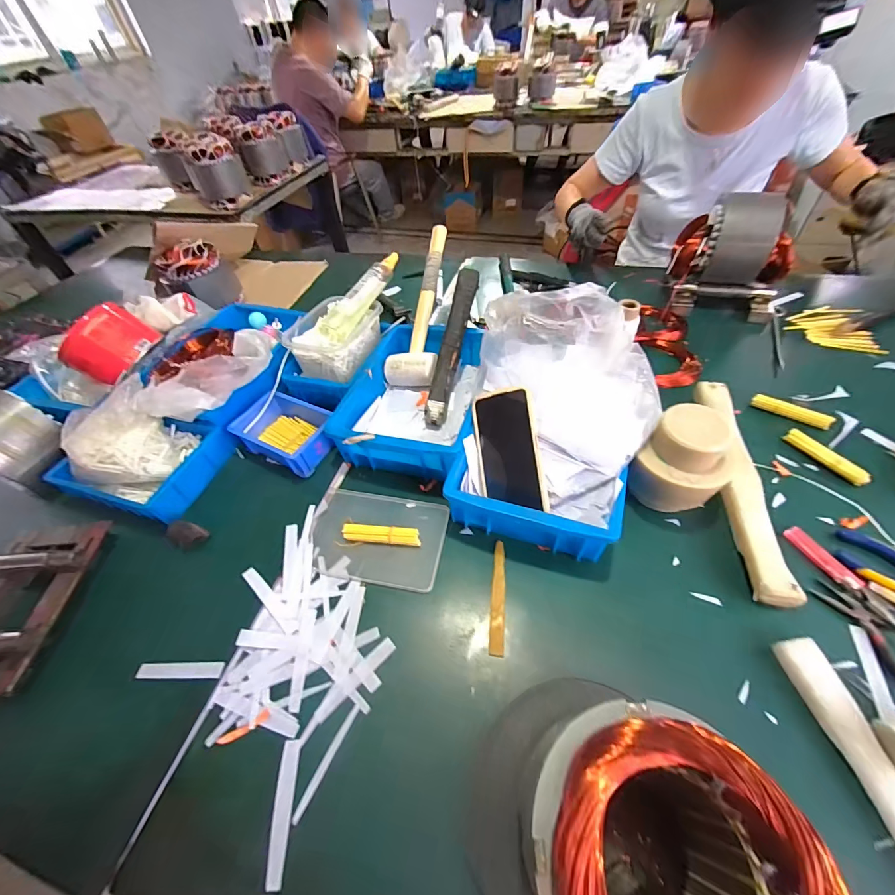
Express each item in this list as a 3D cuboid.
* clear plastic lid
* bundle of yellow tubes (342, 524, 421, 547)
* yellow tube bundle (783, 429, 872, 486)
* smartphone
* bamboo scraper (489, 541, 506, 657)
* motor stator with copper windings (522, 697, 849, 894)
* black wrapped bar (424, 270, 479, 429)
[{"bbox_3d":[-0.094,0.114,0.499,0.178,0.011,0.120,7,52,11],"label":"clear plastic lid"},{"bbox_3d":[-0.085,0.114,0.489,0.099,0.020,0.019,2,51,7],"label":"bundle of yellow tubes"},{"bbox_3d":[0.521,0.014,0.521,0.018,0.019,0.101,-25,53,-14],"label":"yellow tube bundle"},{"bbox_3d":[0.075,0.002,0.473,0.076,0.008,0.149,-11,83,29],"label":"smartphone"},{"bbox_3d":[0.060,0.173,0.445,0.017,0.005,0.129,3,51,8],"label":"bamboo scraper"},{"bbox_3d":[0.129,0.264,0.251,0.121,0.180,0.122,32,60,27],"label":"motor stator with copper windings"},{"bbox_3d":[0.009,-0.170,0.616,0.035,0.030,0.293,9,69,11],"label":"black wrapped bar"}]

